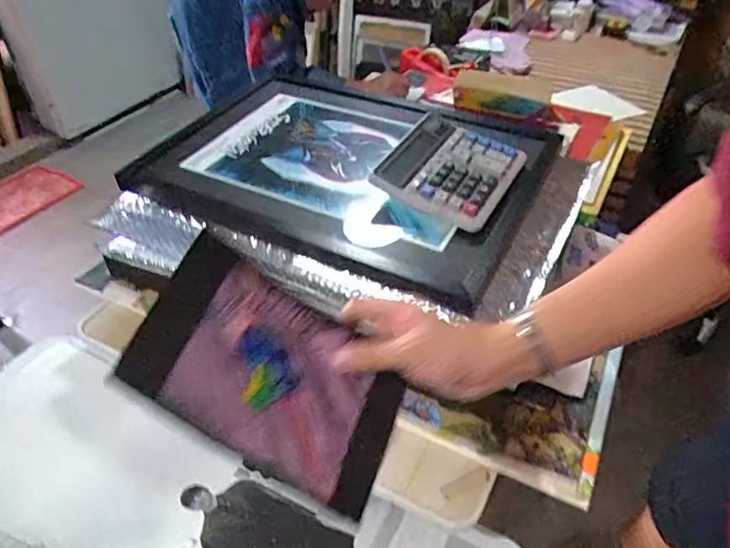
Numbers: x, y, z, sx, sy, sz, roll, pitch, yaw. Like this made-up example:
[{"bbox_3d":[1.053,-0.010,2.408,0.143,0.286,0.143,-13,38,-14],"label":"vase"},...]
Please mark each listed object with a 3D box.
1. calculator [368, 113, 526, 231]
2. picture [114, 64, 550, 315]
[{"bbox_3d":[0.115,-0.146,0.752,0.157,0.041,0.193,22,46,24],"label":"calculator"},{"bbox_3d":[-0.012,-0.190,0.837,0.534,0.049,0.439,21,51,20],"label":"picture"}]

